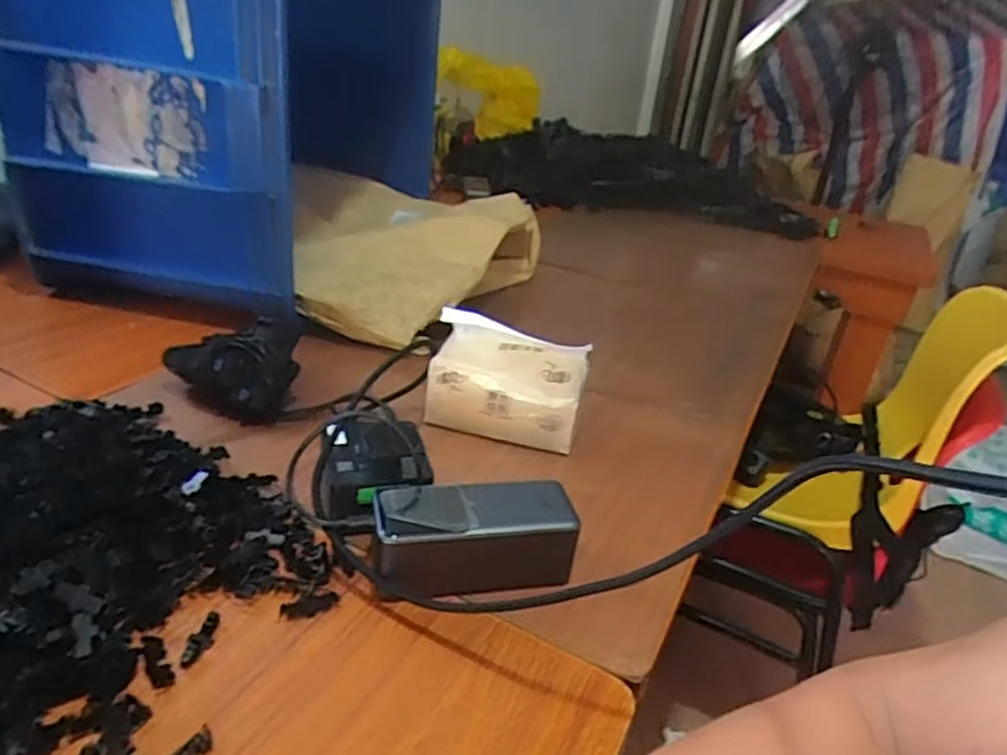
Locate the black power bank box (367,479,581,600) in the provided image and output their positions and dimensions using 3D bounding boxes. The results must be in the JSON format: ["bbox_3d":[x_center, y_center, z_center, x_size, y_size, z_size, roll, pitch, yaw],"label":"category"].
[{"bbox_3d":[-0.020,0.107,0.451,0.127,0.053,0.055,0,28,-14],"label":"black power bank box"}]

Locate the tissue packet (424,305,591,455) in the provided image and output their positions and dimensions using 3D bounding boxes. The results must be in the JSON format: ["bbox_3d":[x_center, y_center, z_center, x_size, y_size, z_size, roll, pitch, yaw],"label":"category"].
[{"bbox_3d":[0.004,-0.001,0.598,0.131,0.108,0.055,11,28,7],"label":"tissue packet"}]

